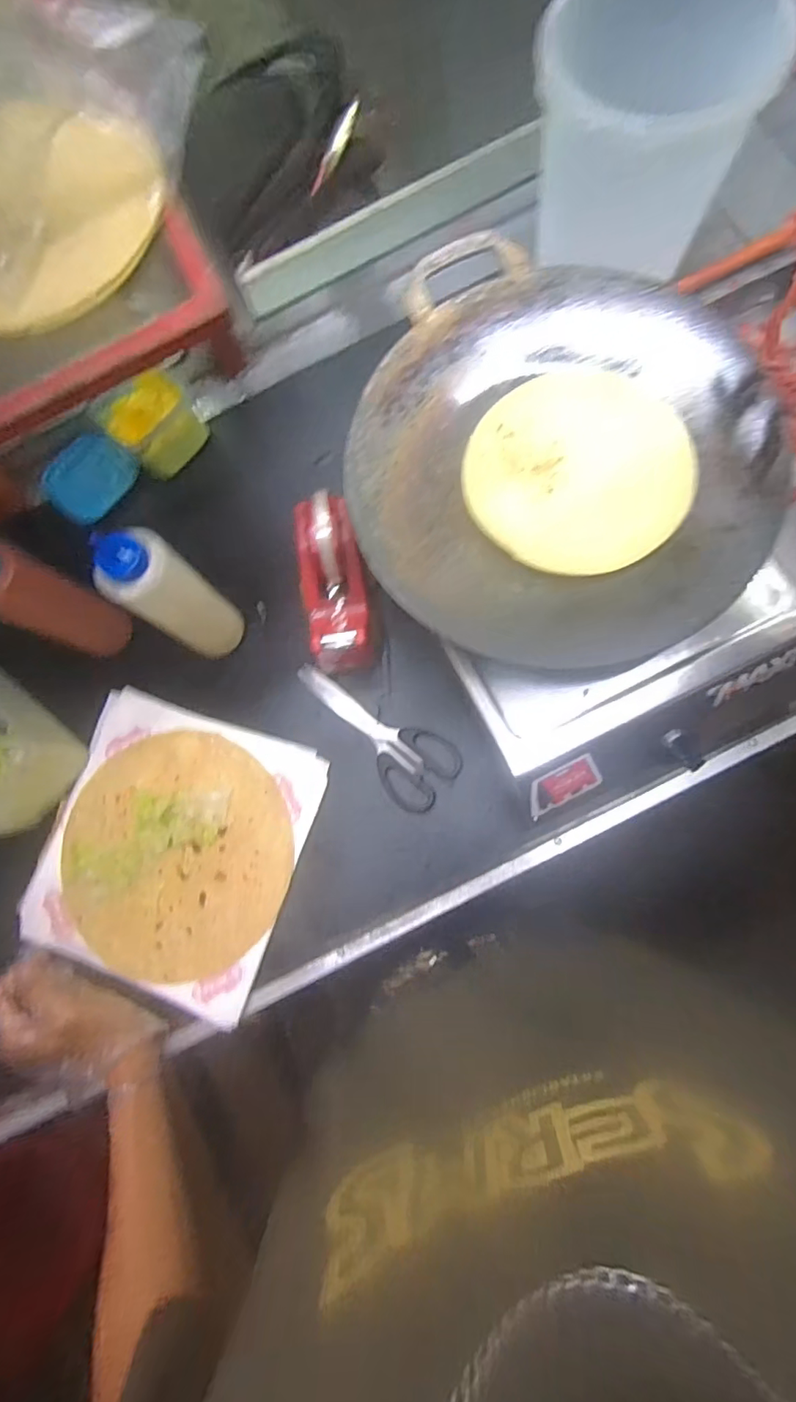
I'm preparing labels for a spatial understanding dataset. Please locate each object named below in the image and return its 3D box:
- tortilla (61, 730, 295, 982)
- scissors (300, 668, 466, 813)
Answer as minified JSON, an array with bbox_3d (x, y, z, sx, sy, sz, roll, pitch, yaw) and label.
[{"bbox_3d":[-0.228,0.153,0.552,0.235,0.012,0.230,0,82,3],"label":"tortilla"},{"bbox_3d":[-0.030,0.034,0.568,0.195,0.006,0.079,35,85,7],"label":"scissors"}]

